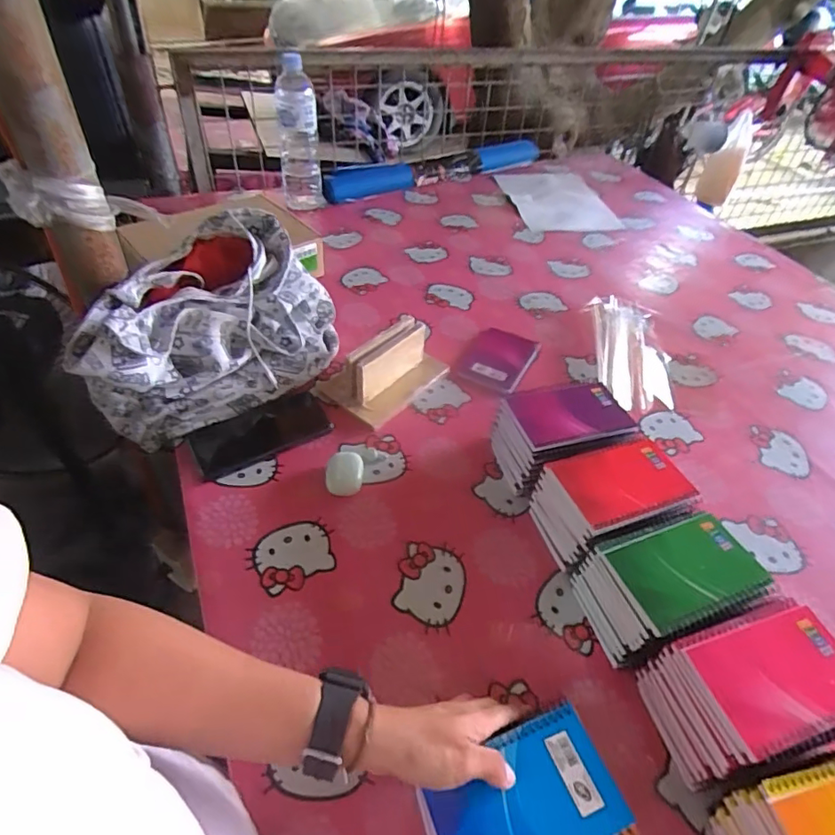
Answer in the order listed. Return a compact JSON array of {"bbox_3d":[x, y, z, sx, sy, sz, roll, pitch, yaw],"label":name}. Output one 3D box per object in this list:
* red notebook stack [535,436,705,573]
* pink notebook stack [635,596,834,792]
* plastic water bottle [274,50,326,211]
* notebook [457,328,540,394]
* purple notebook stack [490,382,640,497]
[{"bbox_3d":[0.210,0.094,0.573,0.136,0.091,0.097,-14,48,-18],"label":"red notebook stack"},{"bbox_3d":[0.280,0.230,0.446,0.142,0.088,0.098,-10,47,-15],"label":"pink notebook stack"},{"bbox_3d":[-0.238,-0.558,1.062,0.082,0.259,0.089,-6,47,-11],"label":"plastic water bottle"},{"bbox_3d":[0.123,-0.090,0.800,0.094,0.010,0.131,22,48,16],"label":"notebook"},{"bbox_3d":[0.170,0.024,0.635,0.142,0.089,0.110,-3,46,-8],"label":"purple notebook stack"}]

